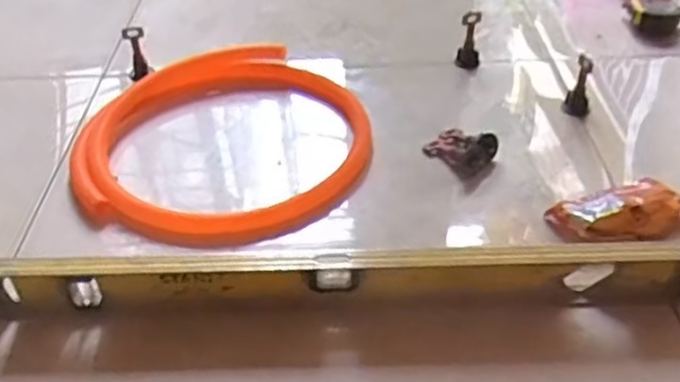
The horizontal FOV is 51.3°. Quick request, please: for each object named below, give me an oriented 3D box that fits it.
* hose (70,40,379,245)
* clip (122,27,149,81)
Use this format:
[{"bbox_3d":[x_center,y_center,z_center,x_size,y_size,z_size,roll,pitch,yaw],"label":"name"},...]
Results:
[{"bbox_3d":[-0.133,-0.059,0.800,0.331,0.047,0.323,-16,42,-16],"label":"hose"},{"bbox_3d":[-0.265,-0.181,0.921,0.028,0.067,0.026,-14,41,-14],"label":"clip"}]

